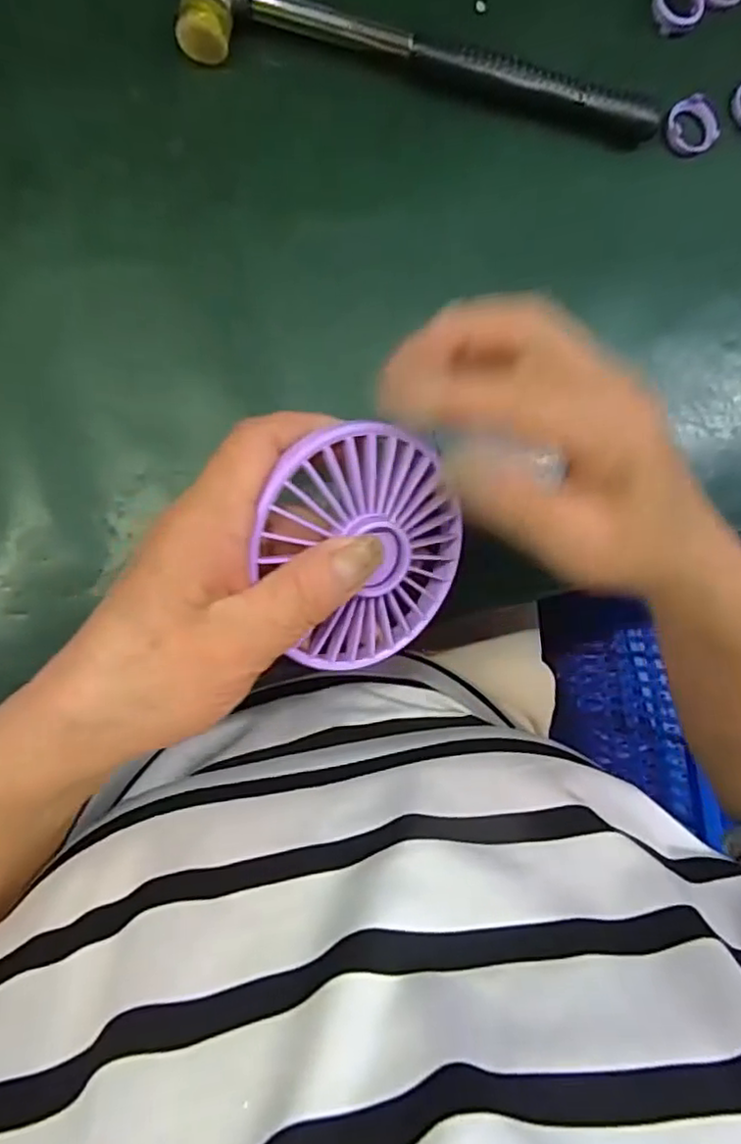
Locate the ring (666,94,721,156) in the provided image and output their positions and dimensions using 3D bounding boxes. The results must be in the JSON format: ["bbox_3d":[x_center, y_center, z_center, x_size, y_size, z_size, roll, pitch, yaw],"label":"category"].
[{"bbox_3d":[0.173,-0.240,0.355,0.028,0.011,0.028,0,88,-9],"label":"ring"}]

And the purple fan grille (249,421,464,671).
[{"bbox_3d":[0.000,-0.009,0.234,0.077,0.016,0.084,-12,113,-30],"label":"purple fan grille"}]

